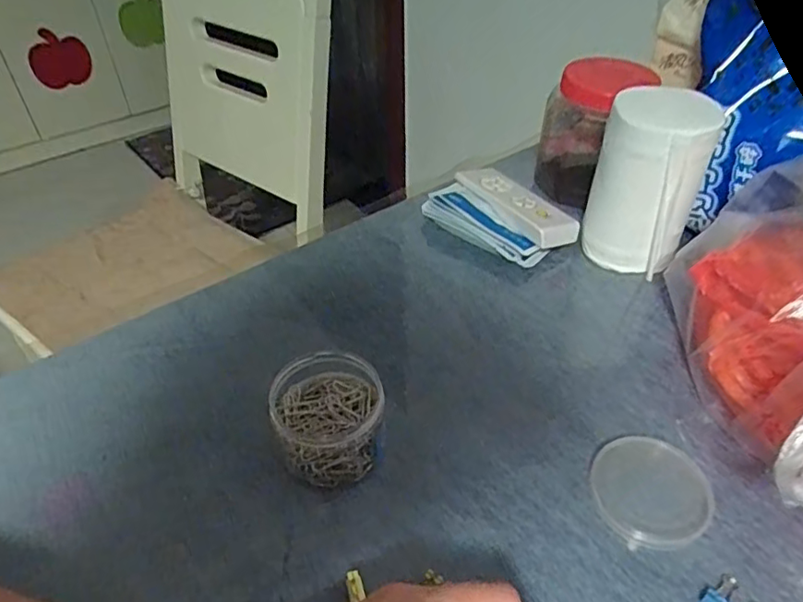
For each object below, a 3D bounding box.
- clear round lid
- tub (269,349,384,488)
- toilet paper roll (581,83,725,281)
[{"bbox_3d":[0.152,0.113,0.350,0.067,0.009,0.067,-1,42,0],"label":"clear round lid"},{"bbox_3d":[-0.045,0.074,0.364,0.067,0.052,0.065,-1,42,0],"label":"tub"},{"bbox_3d":[0.203,-0.099,0.485,0.080,0.140,0.075,15,45,17],"label":"toilet paper roll"}]

